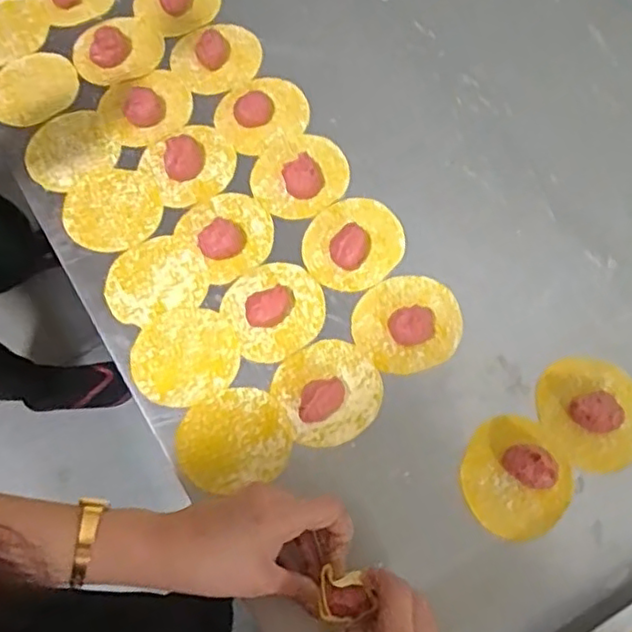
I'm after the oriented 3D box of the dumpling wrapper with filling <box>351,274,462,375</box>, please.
[{"bbox_3d":[0.074,0.003,0.513,0.085,0.019,0.078,0,71,1],"label":"dumpling wrapper with filling"}]

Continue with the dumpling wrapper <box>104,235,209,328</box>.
[{"bbox_3d":[-0.135,-0.032,0.545,0.084,0.004,0.071,-20,72,-6],"label":"dumpling wrapper"}]

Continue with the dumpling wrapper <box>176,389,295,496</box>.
[{"bbox_3d":[-0.063,0.094,0.497,0.086,0.004,0.073,-11,74,-1],"label":"dumpling wrapper"}]

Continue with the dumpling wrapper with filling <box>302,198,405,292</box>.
[{"bbox_3d":[0.031,-0.064,0.537,0.082,0.026,0.079,0,71,1],"label":"dumpling wrapper with filling"}]

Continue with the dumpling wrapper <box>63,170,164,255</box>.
[{"bbox_3d":[-0.179,-0.092,0.566,0.082,0.004,0.078,-28,73,-9],"label":"dumpling wrapper"}]

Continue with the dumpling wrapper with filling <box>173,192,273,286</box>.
[{"bbox_3d":[-0.074,-0.074,0.549,0.073,0.023,0.078,0,71,1],"label":"dumpling wrapper with filling"}]

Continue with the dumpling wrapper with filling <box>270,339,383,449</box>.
[{"bbox_3d":[0.010,0.056,0.494,0.078,0.026,0.078,-25,72,-8],"label":"dumpling wrapper with filling"}]

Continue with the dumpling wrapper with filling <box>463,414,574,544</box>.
[{"bbox_3d":[0.148,0.116,0.468,0.078,0.028,0.084,0,71,1],"label":"dumpling wrapper with filling"}]

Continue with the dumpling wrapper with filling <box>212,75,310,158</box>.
[{"bbox_3d":[-0.050,-0.191,0.592,0.084,0.019,0.072,-29,73,-9],"label":"dumpling wrapper with filling"}]

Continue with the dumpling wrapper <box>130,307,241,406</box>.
[{"bbox_3d":[-0.106,0.033,0.523,0.085,0.004,0.078,-1,72,3],"label":"dumpling wrapper"}]

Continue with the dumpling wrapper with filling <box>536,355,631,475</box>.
[{"bbox_3d":[0.213,0.070,0.484,0.078,0.029,0.086,-28,73,-9],"label":"dumpling wrapper with filling"}]

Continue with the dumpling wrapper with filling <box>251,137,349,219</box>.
[{"bbox_3d":[-0.015,-0.128,0.567,0.084,0.030,0.082,0,71,1],"label":"dumpling wrapper with filling"}]

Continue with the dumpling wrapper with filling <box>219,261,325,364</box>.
[{"bbox_3d":[-0.033,-0.008,0.521,0.079,0.020,0.079,0,71,1],"label":"dumpling wrapper with filling"}]

